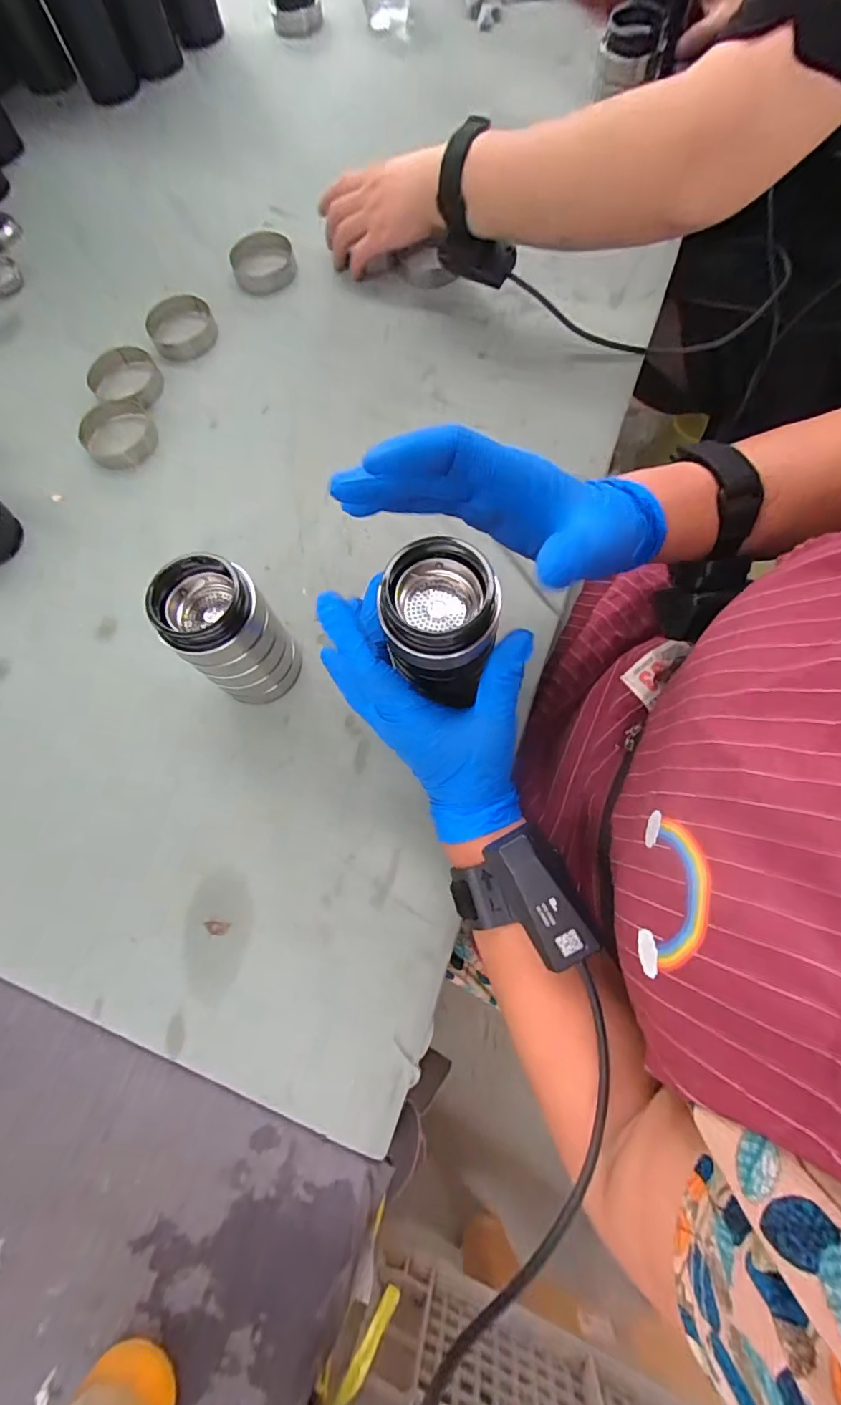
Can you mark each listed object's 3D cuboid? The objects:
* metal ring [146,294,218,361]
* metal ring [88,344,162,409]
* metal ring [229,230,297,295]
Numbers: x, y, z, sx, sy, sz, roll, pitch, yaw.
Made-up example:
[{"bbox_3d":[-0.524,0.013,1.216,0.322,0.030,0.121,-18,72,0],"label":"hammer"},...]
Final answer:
[{"bbox_3d":[-0.240,-0.377,0.522,0.063,0.017,0.069,-1,72,2],"label":"metal ring"},{"bbox_3d":[-0.285,-0.318,0.502,0.064,0.012,0.065,-1,72,2],"label":"metal ring"},{"bbox_3d":[-0.166,-0.467,0.549,0.065,0.017,0.064,-10,72,-1],"label":"metal ring"}]

